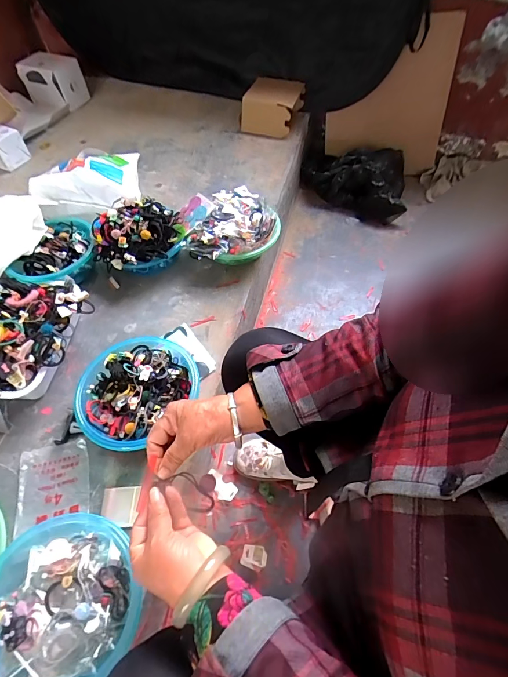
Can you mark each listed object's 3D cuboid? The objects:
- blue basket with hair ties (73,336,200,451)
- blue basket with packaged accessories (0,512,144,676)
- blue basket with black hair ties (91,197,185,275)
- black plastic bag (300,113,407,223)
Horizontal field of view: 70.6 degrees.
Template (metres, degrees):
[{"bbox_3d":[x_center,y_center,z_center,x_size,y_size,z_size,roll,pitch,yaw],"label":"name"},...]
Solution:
[{"bbox_3d":[-0.228,0.100,0.702,0.194,0.083,0.236,32,63,21],"label":"blue basket with hair ties"},{"bbox_3d":[-0.274,0.381,0.511,0.200,0.078,0.218,-1,56,1],"label":"blue basket with packaged accessories"},{"bbox_3d":[-0.287,-0.250,0.902,0.219,0.155,0.195,-18,57,-11],"label":"blue basket with black hair ties"},{"bbox_3d":[0.382,-0.629,1.353,0.442,0.197,0.248,29,61,19],"label":"black plastic bag"}]

